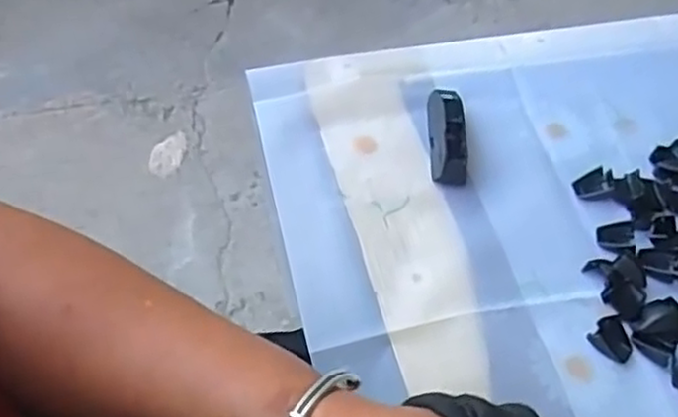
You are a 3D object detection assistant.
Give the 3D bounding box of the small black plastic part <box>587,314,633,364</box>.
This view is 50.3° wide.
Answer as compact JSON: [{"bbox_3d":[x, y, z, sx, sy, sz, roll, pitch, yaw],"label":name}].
[{"bbox_3d":[0.153,0.071,0.400,0.023,0.004,0.023,38,60,20],"label":"small black plastic part"}]

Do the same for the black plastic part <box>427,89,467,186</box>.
[{"bbox_3d":[0.070,-0.051,0.471,0.021,0.015,0.078,4,55,-3],"label":"black plastic part"}]

